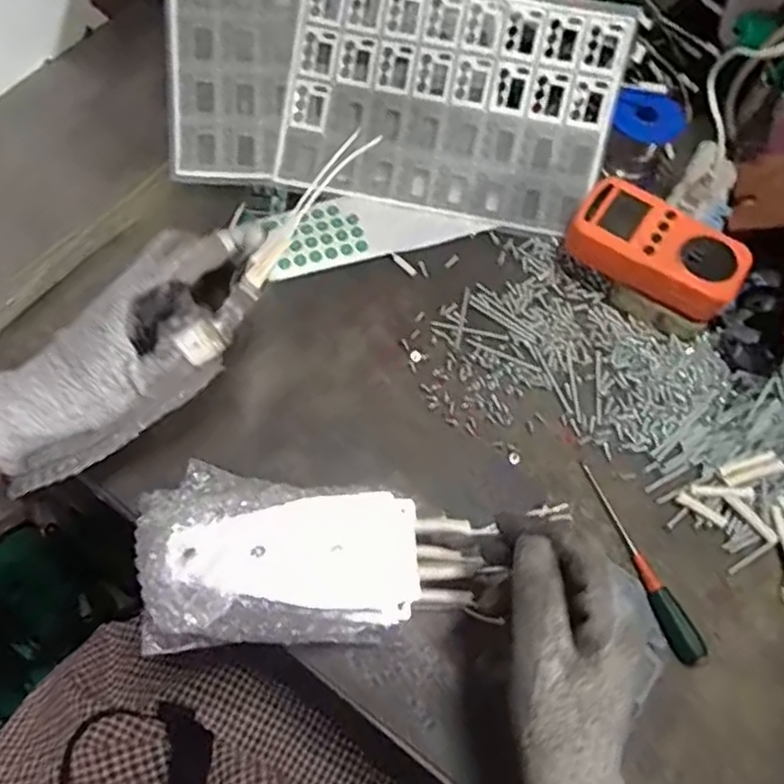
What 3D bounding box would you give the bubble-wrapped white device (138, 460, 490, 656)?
[{"bbox_3d":[-0.049,0.097,0.410,0.193,0.066,0.100,4,66,-10],"label":"bubble-wrapped white device"}]

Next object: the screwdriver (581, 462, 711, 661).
[{"bbox_3d":[0.172,0.112,0.465,0.018,0.019,0.145,-17,68,-9],"label":"screwdriver"}]

